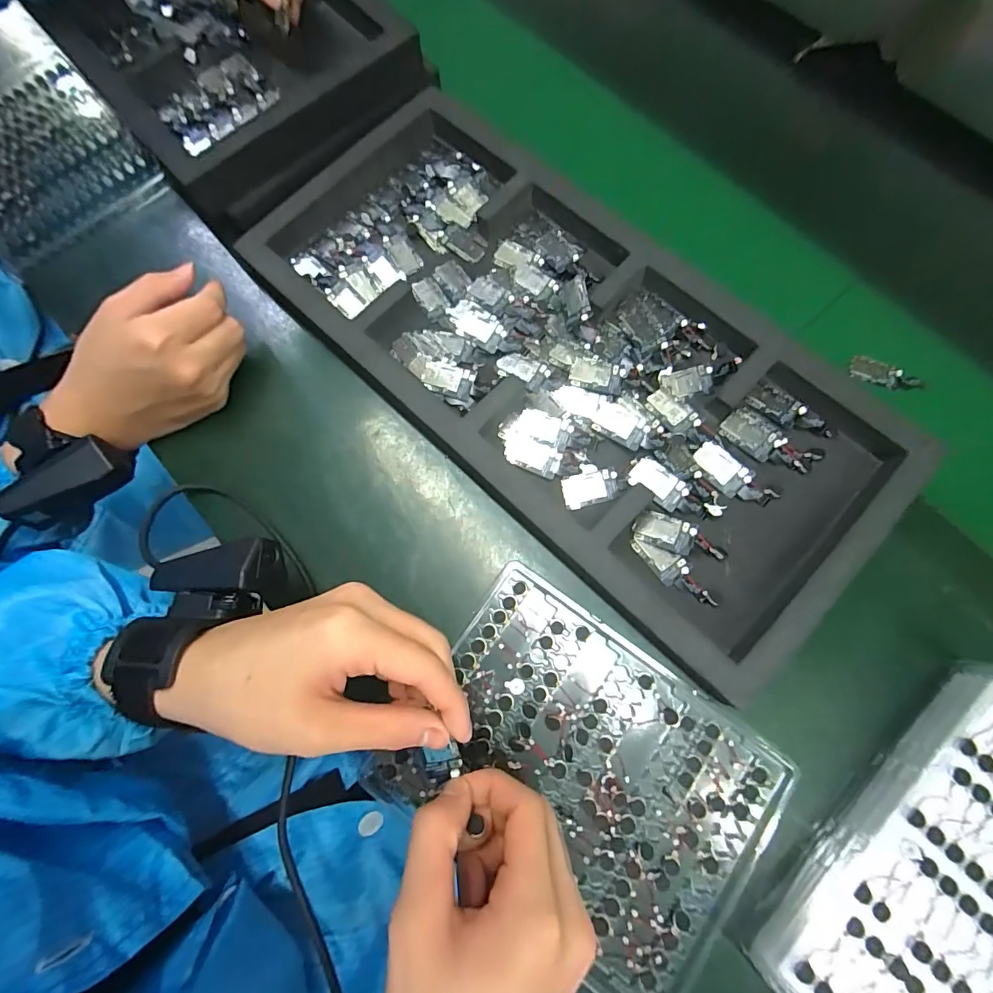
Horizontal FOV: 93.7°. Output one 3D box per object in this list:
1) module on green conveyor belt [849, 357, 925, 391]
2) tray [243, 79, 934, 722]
[{"bbox_3d":[0.305,-0.096,0.365,0.052,0.005,0.021,14,74,4],"label":"module on green conveyor belt"},{"bbox_3d":[0.043,-0.105,0.345,0.476,0.053,0.220,43,75,11],"label":"tray"}]

